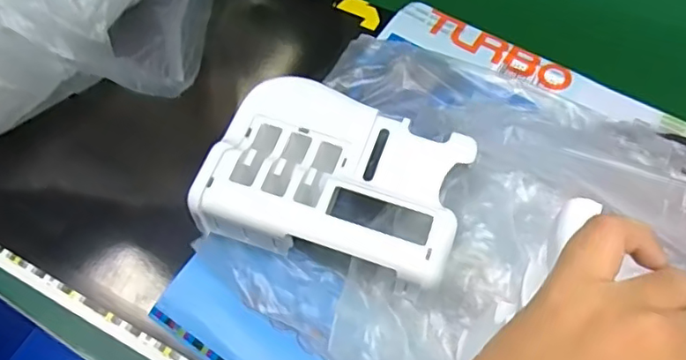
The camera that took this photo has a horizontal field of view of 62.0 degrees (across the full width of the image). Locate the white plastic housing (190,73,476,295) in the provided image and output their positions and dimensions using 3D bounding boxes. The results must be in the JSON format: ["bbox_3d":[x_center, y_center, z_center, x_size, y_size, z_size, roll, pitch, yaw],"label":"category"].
[{"bbox_3d":[-0.002,-0.001,0.424,0.175,0.057,0.129,15,64,10],"label":"white plastic housing"}]

